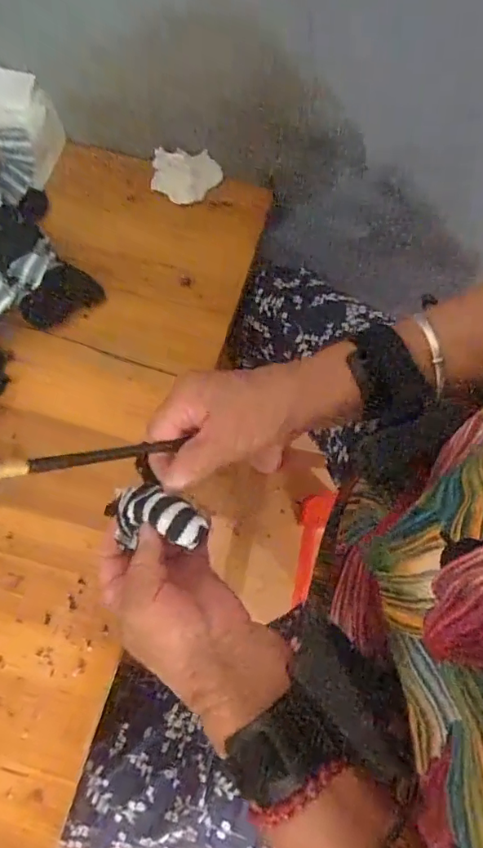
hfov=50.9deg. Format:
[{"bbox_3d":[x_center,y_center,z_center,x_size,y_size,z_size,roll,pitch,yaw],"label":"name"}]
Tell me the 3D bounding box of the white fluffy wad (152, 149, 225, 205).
[{"bbox_3d":[-0.064,-0.293,0.592,0.083,0.043,0.049,-24,75,-8],"label":"white fluffy wad"}]

